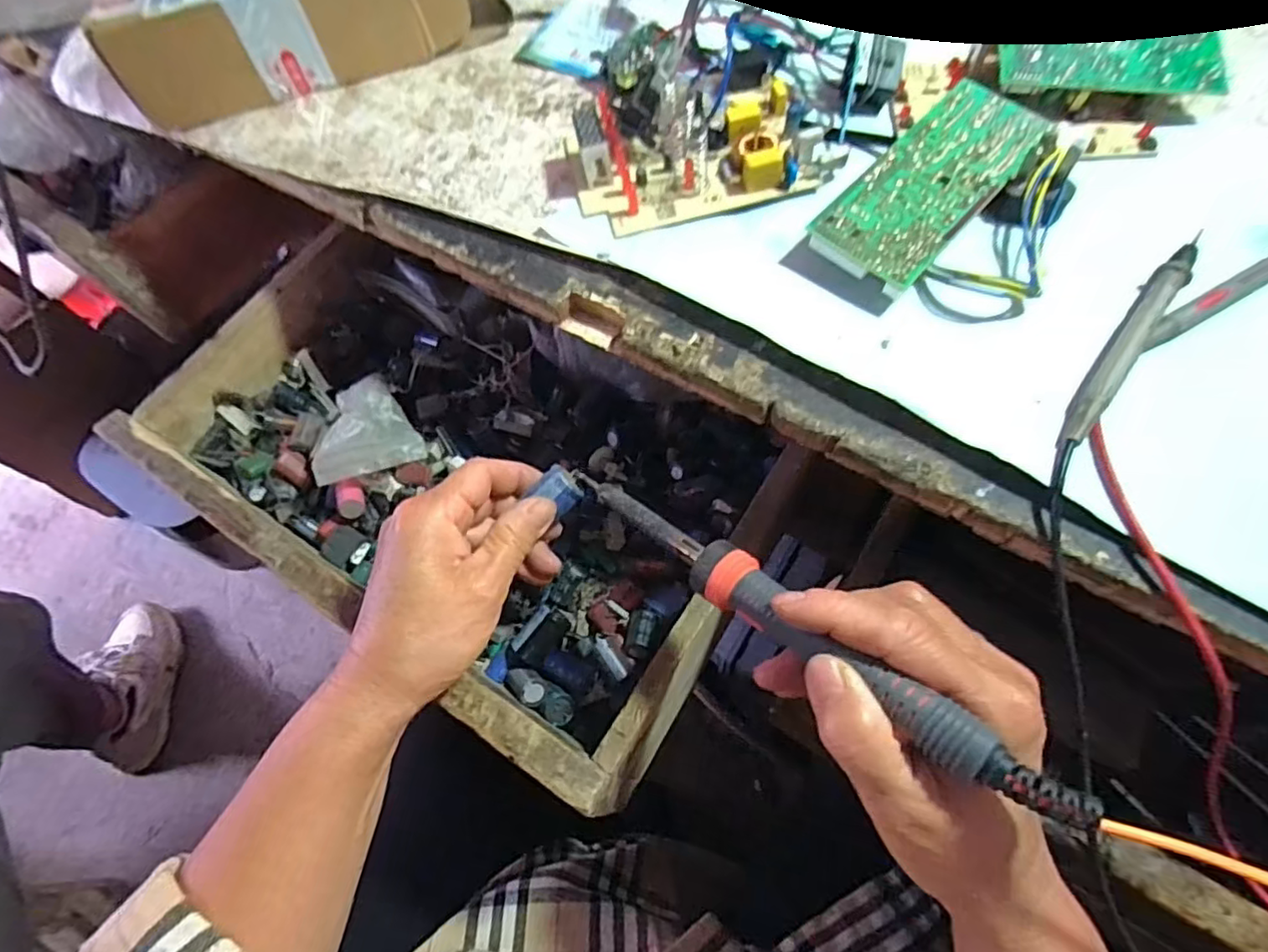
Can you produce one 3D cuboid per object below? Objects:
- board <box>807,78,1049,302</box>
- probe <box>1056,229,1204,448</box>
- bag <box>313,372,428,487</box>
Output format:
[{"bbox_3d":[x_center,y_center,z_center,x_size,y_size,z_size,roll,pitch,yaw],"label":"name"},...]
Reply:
[{"bbox_3d":[0.144,-0.140,0.315,0.053,0.020,0.137,40,72,19],"label":"board"},{"bbox_3d":[0.209,-0.058,0.272,0.013,0.013,0.125,38,71,19],"label":"probe"},{"bbox_3d":[-0.181,-0.034,0.423,0.064,0.024,0.071,-23,65,-8],"label":"bag"}]

